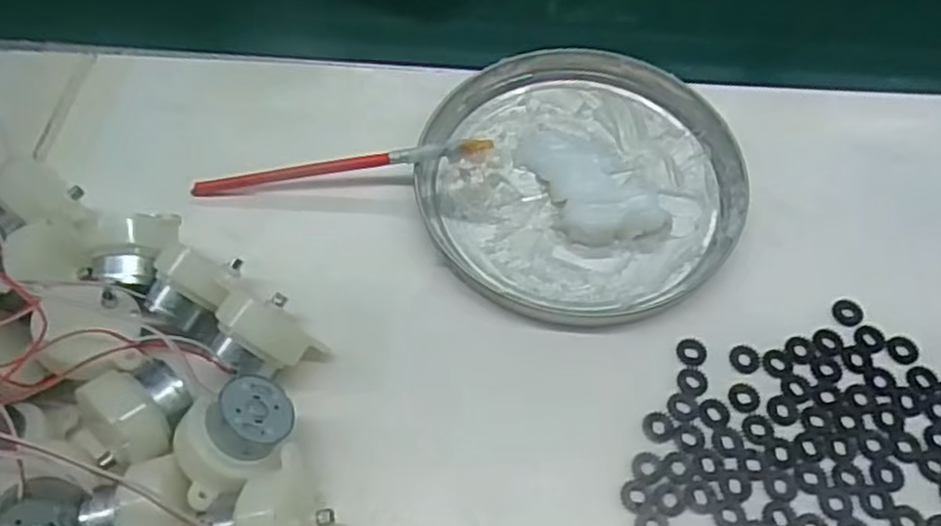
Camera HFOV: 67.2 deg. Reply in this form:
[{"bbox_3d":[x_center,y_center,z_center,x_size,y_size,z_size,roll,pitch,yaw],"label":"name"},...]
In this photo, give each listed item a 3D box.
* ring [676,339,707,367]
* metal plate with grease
[{"bbox_3d":[0.080,0.031,0.255,0.011,0.004,0.011,0,59,1],"label":"ring"},{"bbox_3d":[0.044,-0.038,0.290,0.124,0.017,0.128,0,59,1],"label":"metal plate with grease"}]

